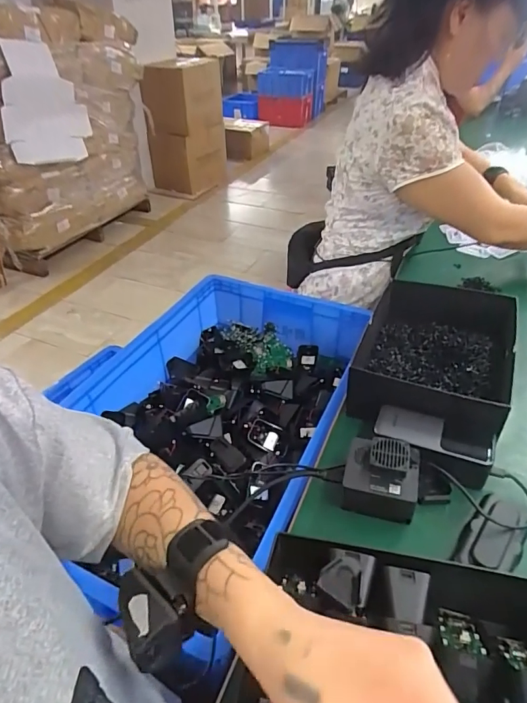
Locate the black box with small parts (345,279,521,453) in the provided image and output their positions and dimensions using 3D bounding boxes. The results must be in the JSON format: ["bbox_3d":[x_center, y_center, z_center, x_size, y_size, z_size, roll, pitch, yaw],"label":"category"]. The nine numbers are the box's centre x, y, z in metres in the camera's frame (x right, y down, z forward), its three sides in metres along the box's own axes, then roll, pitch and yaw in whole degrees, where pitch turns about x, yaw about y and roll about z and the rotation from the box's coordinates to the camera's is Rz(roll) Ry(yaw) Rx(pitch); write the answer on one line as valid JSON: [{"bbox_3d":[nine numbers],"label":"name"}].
[{"bbox_3d":[0.243,0.001,0.627,0.193,0.074,0.258,18,42,22],"label":"black box with small parts"}]

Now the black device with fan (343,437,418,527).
[{"bbox_3d":[0.131,0.140,0.488,0.079,0.057,0.075,12,40,15],"label":"black device with fan"}]

